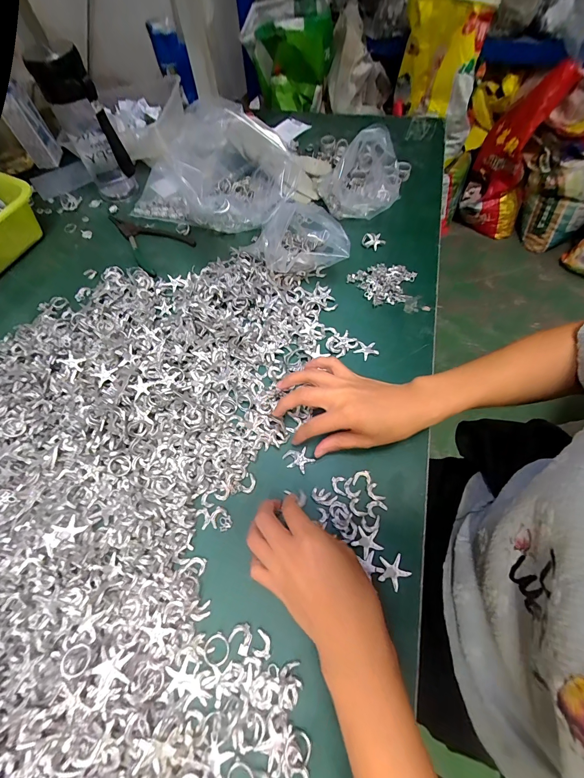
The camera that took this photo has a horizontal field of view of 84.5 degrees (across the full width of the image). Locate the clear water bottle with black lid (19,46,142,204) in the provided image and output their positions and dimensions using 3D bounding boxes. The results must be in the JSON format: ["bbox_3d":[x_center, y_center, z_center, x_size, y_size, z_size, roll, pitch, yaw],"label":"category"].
[{"bbox_3d":[-0.308,-0.392,0.498,0.064,0.161,0.100,-32,67,-14],"label":"clear water bottle with black lid"}]

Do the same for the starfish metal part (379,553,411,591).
[{"bbox_3d":[0.091,0.165,0.291,0.028,0.004,0.027,-1,63,1],"label":"starfish metal part"}]

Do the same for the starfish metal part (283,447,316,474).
[{"bbox_3d":[0.007,0.075,0.341,0.026,0.004,0.027,-33,67,-14],"label":"starfish metal part"}]

